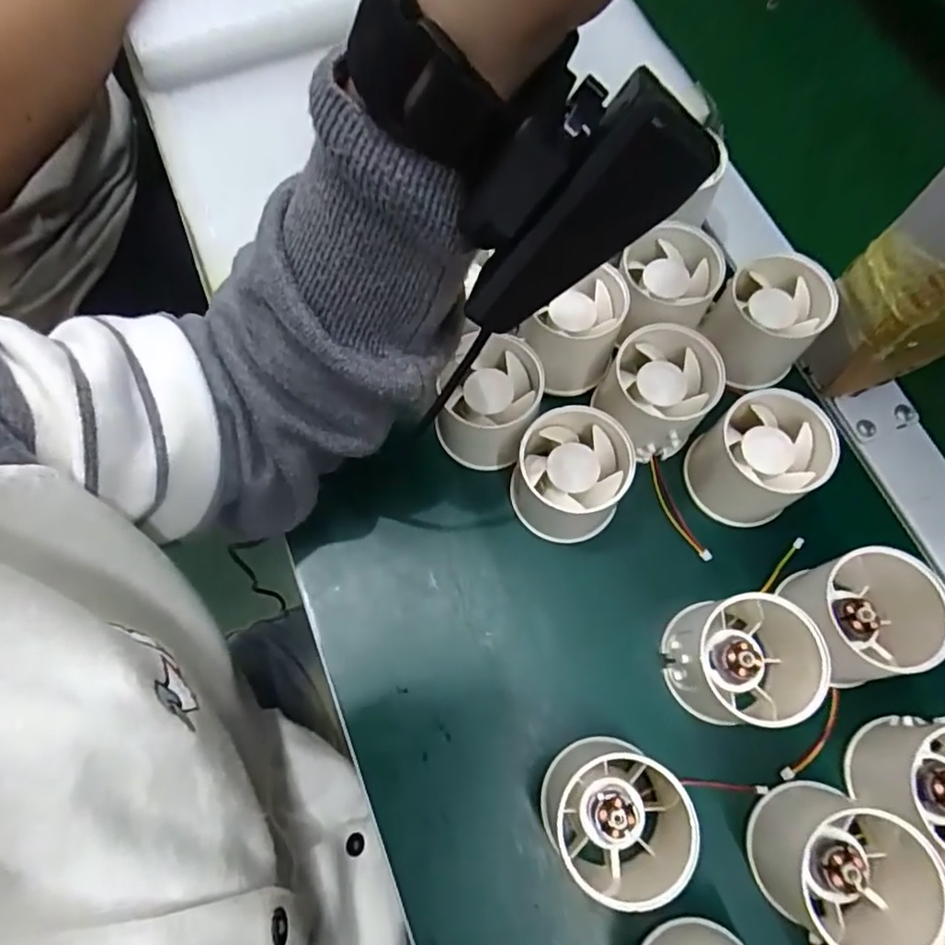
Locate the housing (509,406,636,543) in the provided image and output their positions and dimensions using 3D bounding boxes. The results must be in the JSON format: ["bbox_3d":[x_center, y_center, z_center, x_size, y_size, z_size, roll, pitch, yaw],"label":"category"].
[{"bbox_3d":[0.048,0.002,0.298,0.051,0.051,0.049,0,70,0],"label":"housing"}]

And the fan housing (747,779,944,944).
[{"bbox_3d":[0.149,0.157,0.243,0.056,0.054,0.056,0,70,0],"label":"fan housing"}]

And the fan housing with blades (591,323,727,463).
[{"bbox_3d":[0.095,-0.041,0.314,0.049,0.042,0.054,39,74,13],"label":"fan housing with blades"}]

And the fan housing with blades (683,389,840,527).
[{"bbox_3d":[0.139,-0.005,0.304,0.055,0.051,0.053,-31,73,-11],"label":"fan housing with blades"}]

